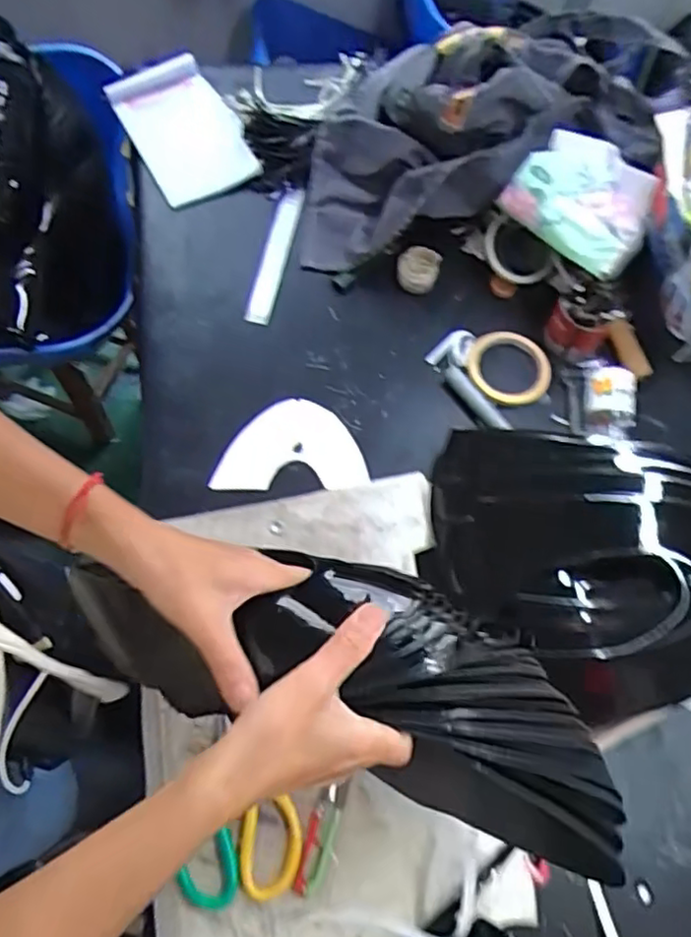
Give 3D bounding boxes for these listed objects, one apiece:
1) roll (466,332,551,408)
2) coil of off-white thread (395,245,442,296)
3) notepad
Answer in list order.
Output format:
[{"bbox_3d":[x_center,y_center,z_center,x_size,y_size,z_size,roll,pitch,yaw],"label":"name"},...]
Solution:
[{"bbox_3d":[0.196,-0.122,0.775,0.095,0.012,0.096,1,67,-3],"label":"roll"},{"bbox_3d":[0.090,-0.248,0.817,0.051,0.044,0.046,13,67,3],"label":"coil of off-white thread"},{"bbox_3d":[-0.229,-0.477,0.921,0.144,0.029,0.250,-27,71,-13],"label":"notepad"}]

